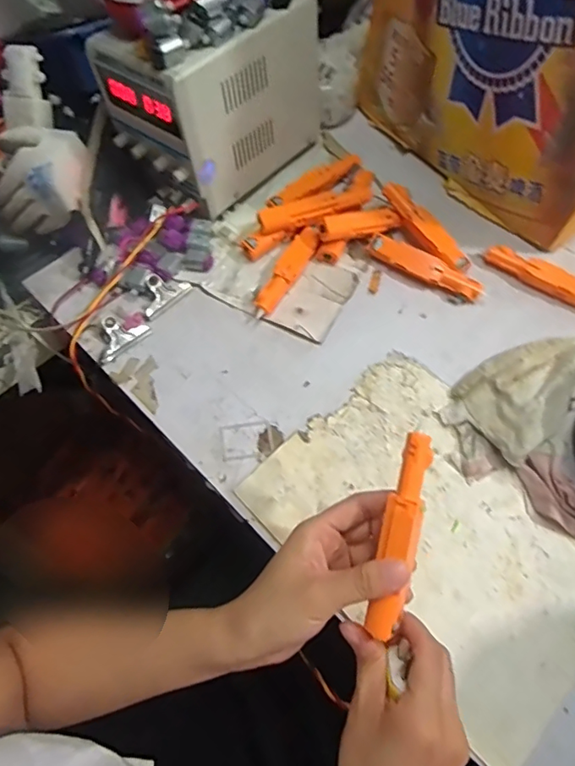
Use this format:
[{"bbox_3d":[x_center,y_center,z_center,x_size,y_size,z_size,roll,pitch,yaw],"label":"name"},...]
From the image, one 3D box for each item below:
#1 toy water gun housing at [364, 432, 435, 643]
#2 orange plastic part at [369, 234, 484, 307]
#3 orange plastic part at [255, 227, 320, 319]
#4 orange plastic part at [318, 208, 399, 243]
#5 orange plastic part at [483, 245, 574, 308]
[{"bbox_3d":[0.067,0.089,0.299,0.020,0.013,0.119,12,84,8],"label":"toy water gun housing"},{"bbox_3d":[0.140,-0.118,0.519,0.121,0.020,0.024,30,67,16],"label":"orange plastic part"},{"bbox_3d":[0.000,-0.112,0.514,0.024,0.018,0.110,26,66,15],"label":"orange plastic part"},{"bbox_3d":[0.075,-0.164,0.523,0.092,0.015,0.023,-17,67,-21],"label":"orange plastic part"},{"bbox_3d":[0.257,-0.105,0.504,0.120,0.016,0.022,32,68,17],"label":"orange plastic part"}]

